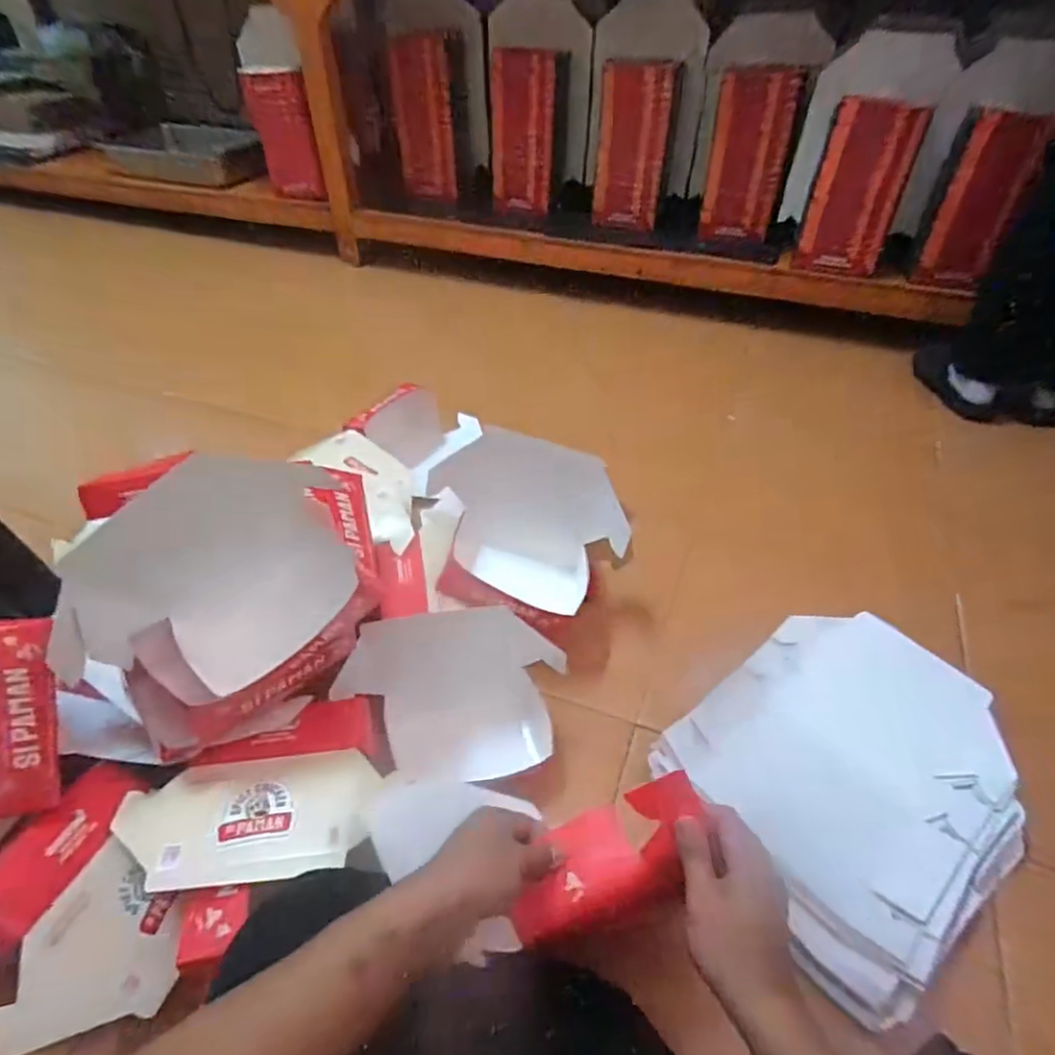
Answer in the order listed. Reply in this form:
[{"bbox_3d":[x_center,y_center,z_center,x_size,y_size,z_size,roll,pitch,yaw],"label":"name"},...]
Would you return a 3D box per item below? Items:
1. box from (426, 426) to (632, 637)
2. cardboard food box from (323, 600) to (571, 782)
[{"bbox_3d":[-0.009,0.006,0.852,0.283,0.175,0.189,7,44,8],"label":"box"},{"bbox_3d":[-0.100,0.207,0.768,0.233,0.203,0.045,-4,-1,-3],"label":"cardboard food box"}]

